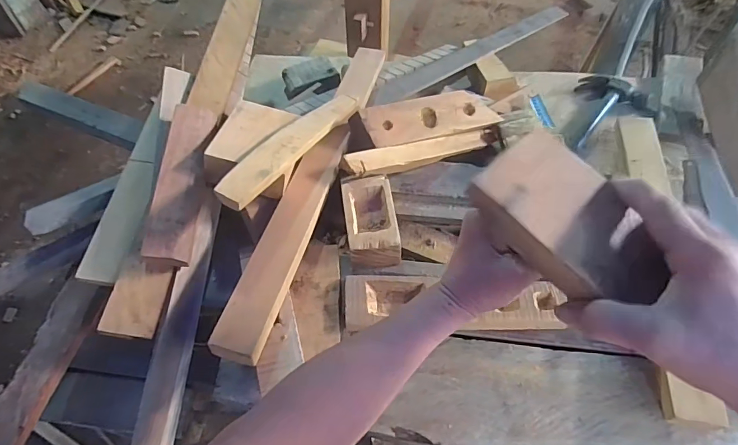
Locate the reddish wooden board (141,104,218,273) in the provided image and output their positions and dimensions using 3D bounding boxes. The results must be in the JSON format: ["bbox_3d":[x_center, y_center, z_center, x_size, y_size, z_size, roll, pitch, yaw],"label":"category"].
[{"bbox_3d":[-0.234,-0.049,0.541,0.053,0.031,0.218,12,62,-23],"label":"reddish wooden board"}]

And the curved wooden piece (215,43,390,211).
[{"bbox_3d":[-0.067,-0.157,0.624,0.063,0.028,0.446,18,44,14],"label":"curved wooden piece"}]

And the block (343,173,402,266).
[{"bbox_3d":[0.003,-0.002,0.568,0.068,0.046,0.124,-7,55,-3],"label":"block"}]

